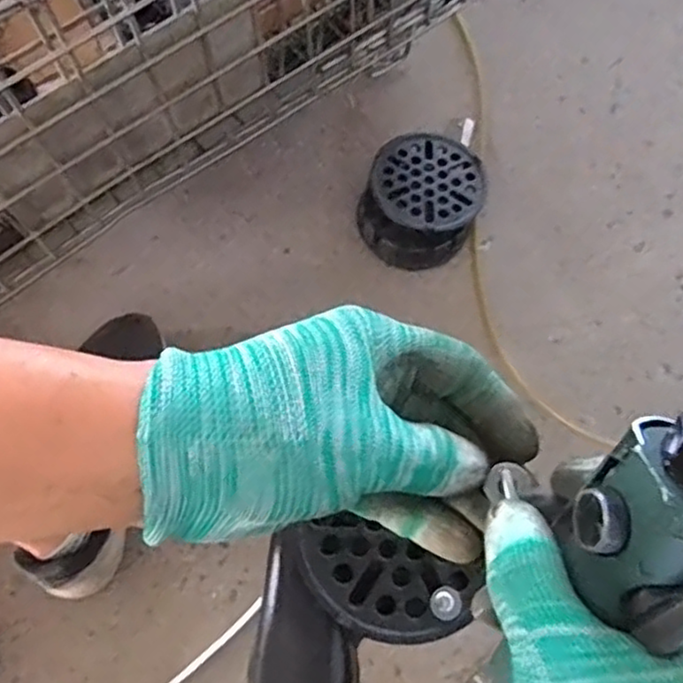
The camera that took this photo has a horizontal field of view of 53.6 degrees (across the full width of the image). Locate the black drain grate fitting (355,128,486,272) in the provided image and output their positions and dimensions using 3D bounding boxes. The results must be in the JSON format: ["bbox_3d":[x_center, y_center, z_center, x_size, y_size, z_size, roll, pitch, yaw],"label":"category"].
[{"bbox_3d":[0.095,-0.166,0.795,0.130,0.053,0.158,29,76,8],"label":"black drain grate fitting"}]

